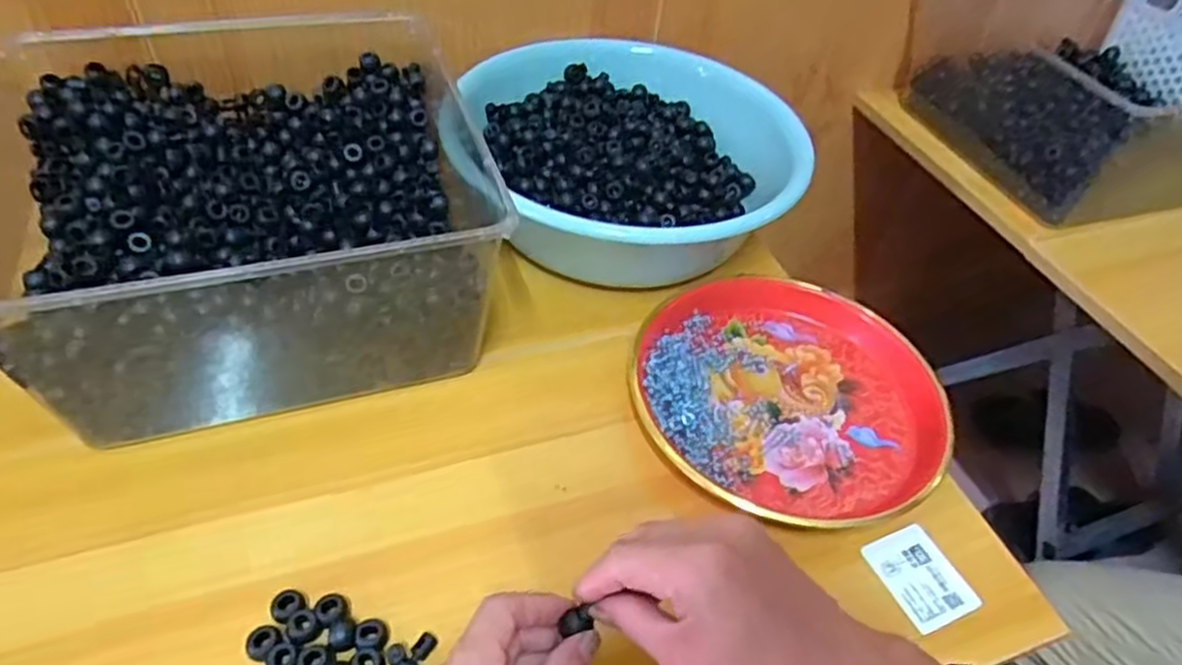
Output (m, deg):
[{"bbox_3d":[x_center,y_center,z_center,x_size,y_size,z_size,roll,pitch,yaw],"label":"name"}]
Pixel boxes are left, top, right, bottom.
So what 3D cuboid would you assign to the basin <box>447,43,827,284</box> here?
[{"bbox_3d":[0.037,-0.159,0.646,0.241,0.102,0.239,4,46,-4],"label":"basin"}]

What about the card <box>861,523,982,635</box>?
[{"bbox_3d":[0.202,0.150,0.457,0.049,0.004,0.059,-17,52,-19],"label":"card"}]

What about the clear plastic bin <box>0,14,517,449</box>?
[{"bbox_3d":[-0.239,-0.092,0.534,0.295,0.132,0.311,-12,49,-18],"label":"clear plastic bin"}]

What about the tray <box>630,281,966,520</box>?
[{"bbox_3d":[0.137,0.039,0.533,0.215,0.033,0.205,0,46,-8],"label":"tray"}]

